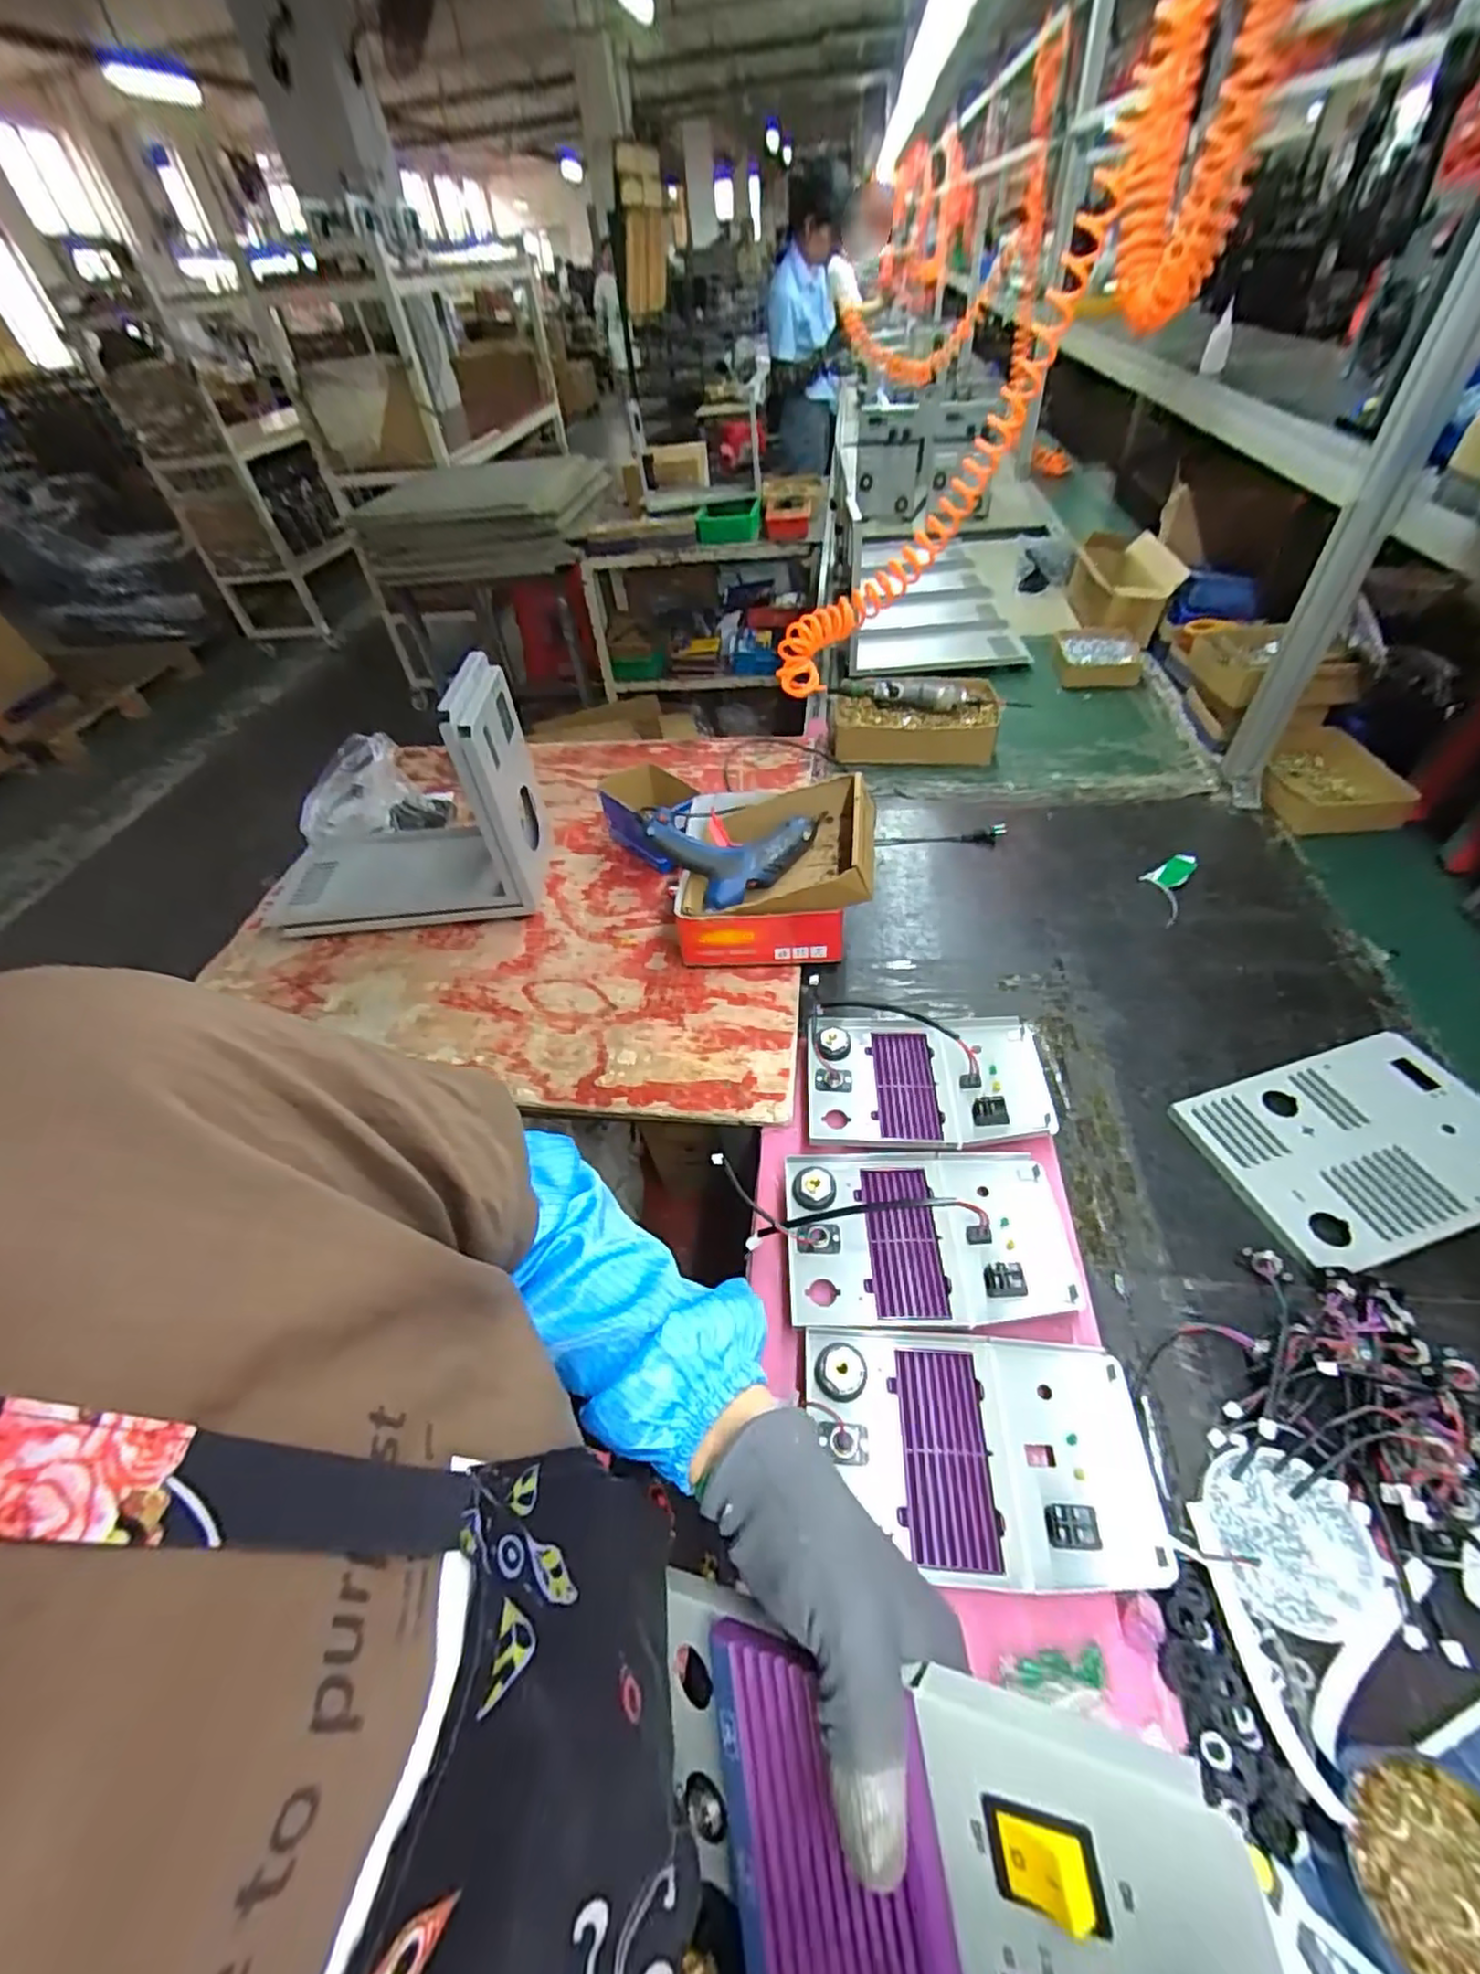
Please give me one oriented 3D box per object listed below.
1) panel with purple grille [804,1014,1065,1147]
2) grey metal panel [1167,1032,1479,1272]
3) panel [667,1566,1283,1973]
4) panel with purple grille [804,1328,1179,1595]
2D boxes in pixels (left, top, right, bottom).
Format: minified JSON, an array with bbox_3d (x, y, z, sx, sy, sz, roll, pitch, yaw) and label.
[{"bbox_3d":[0.188,0.096,0.705,0.236,0.037,0.164,-2,47,6],"label":"panel with purple grille"},{"bbox_3d":[0.575,0.140,0.629,0.268,0.012,0.177,-16,48,-7],"label":"grey metal panel"},{"bbox_3d":[0.054,0.314,0.225,0.217,0.028,0.146,-19,68,34],"label":"panel"},{"bbox_3d":[0.165,0.331,0.488,0.229,0.035,0.148,-2,47,6],"label":"panel with purple grille"}]

